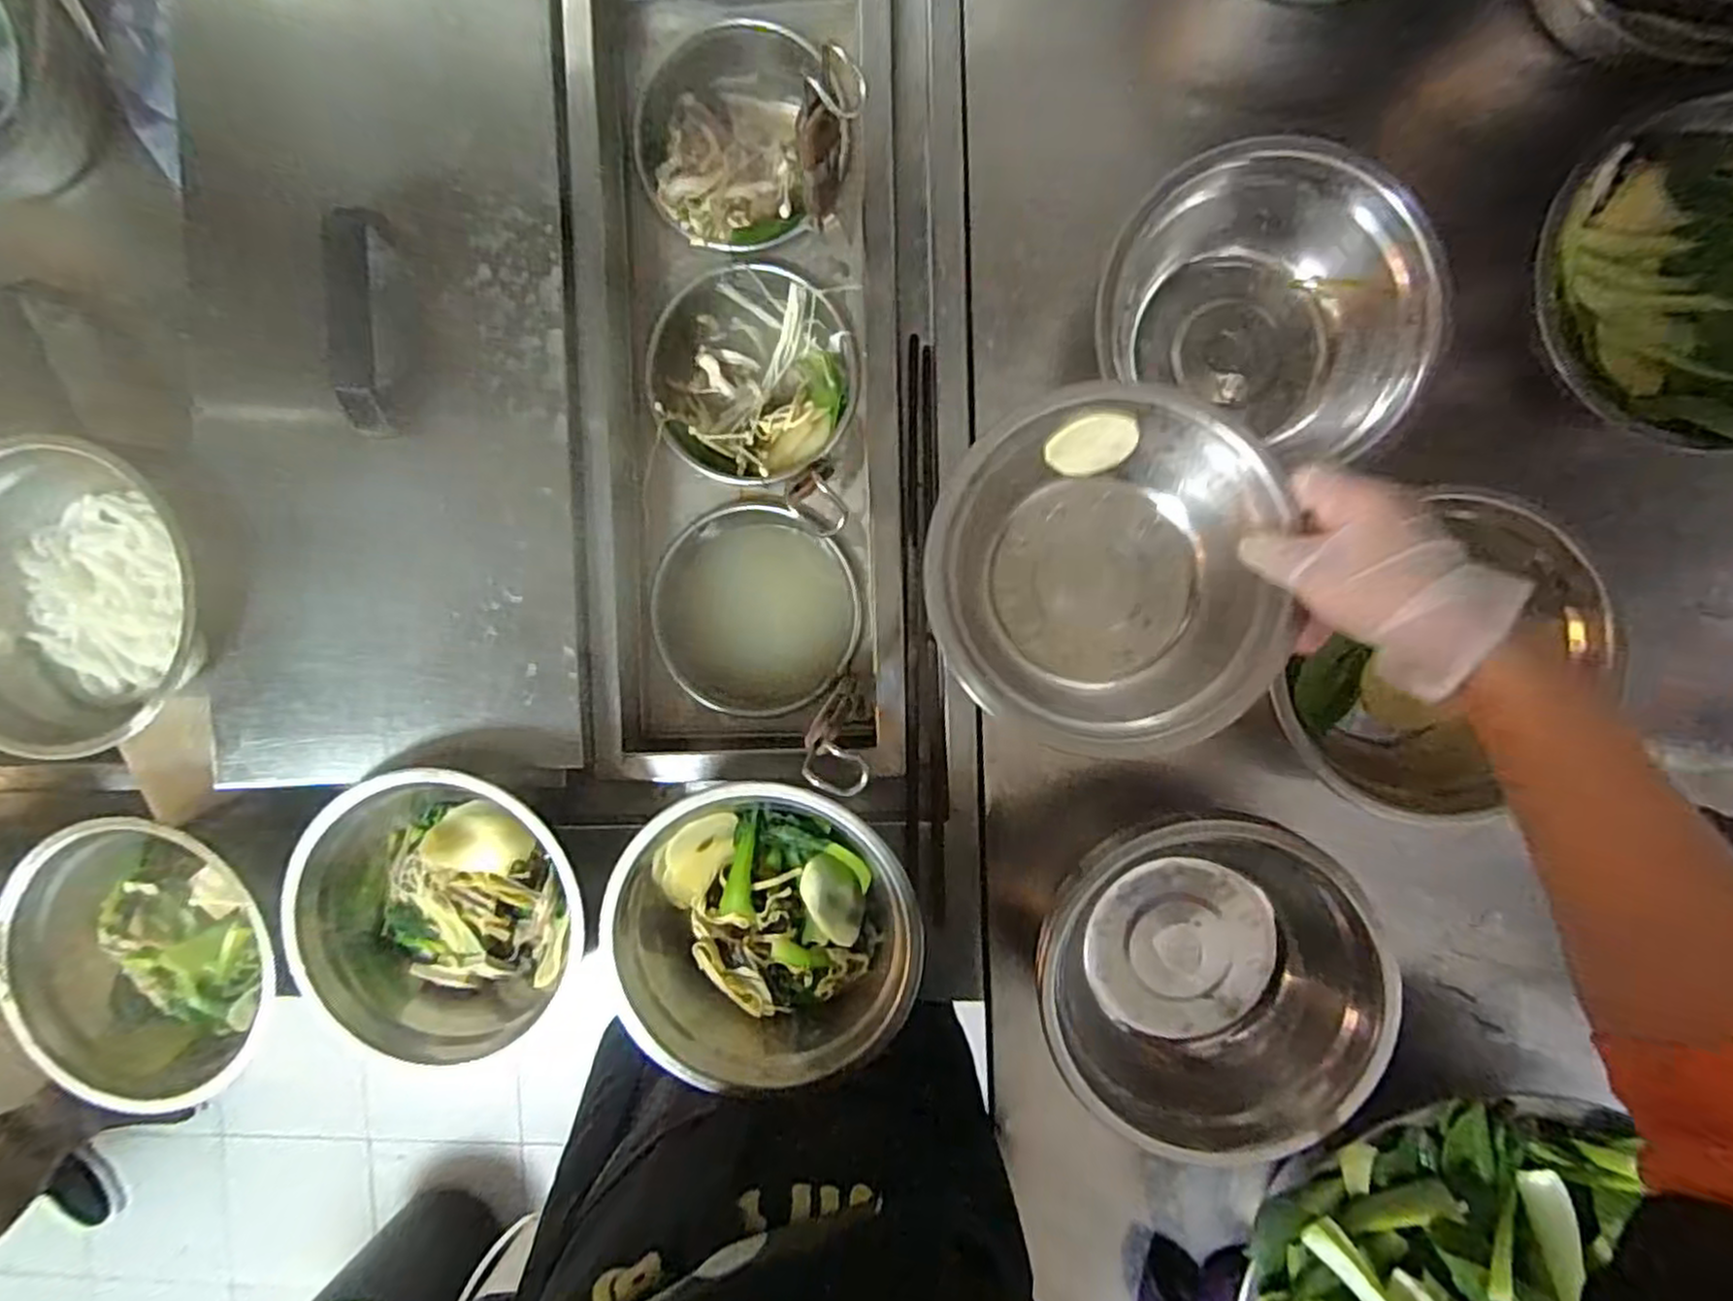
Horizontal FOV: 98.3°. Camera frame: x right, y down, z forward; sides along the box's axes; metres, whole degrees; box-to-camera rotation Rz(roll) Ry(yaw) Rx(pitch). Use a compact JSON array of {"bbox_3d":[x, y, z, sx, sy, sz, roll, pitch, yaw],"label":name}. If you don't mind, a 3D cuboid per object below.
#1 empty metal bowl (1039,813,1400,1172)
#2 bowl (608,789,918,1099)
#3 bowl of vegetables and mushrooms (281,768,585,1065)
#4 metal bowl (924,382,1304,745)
[{"bbox_3d":[0.204,0.201,0.465,0.175,0.086,0.198,10,94,3],"label":"empty metal bowl"},{"bbox_3d":[-0.064,0.176,0.489,0.187,0.066,0.188,0,93,4],"label":"bowl"},{"bbox_3d":[-0.283,0.174,0.497,0.169,0.080,0.185,0,93,4],"label":"bowl of vegetables and mushrooms"},{"bbox_3d":[0.129,-0.044,0.425,0.181,0.060,0.188,0,93,4],"label":"metal bowl"}]

